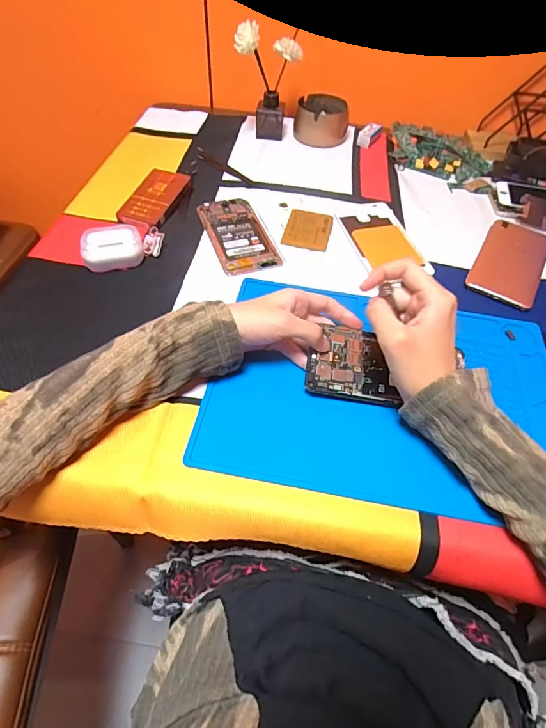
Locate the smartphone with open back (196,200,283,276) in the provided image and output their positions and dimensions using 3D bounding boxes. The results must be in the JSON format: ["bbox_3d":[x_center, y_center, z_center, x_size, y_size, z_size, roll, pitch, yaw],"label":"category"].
[{"bbox_3d":[-0.044,-0.160,0.518,0.066,0.008,0.141,-15,55,-14],"label":"smartphone with open back"}]

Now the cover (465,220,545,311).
[{"bbox_3d":[0.289,-0.126,0.508,0.076,0.006,0.155,26,55,16],"label":"cover"}]

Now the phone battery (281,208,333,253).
[{"bbox_3d":[0.044,-0.168,0.525,0.056,0.009,0.075,13,53,7],"label":"phone battery"}]

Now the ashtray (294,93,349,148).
[{"bbox_3d":[0.080,-0.398,0.686,0.085,0.045,0.087,8,52,3],"label":"ashtray"}]

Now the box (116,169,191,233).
[{"bbox_3d":[-0.151,-0.211,0.543,0.054,0.027,0.108,17,53,10],"label":"box"}]

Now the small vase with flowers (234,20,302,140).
[{"bbox_3d":[-0.011,-0.420,0.630,0.057,0.147,0.085,25,55,15],"label":"small vase with flowers"}]

